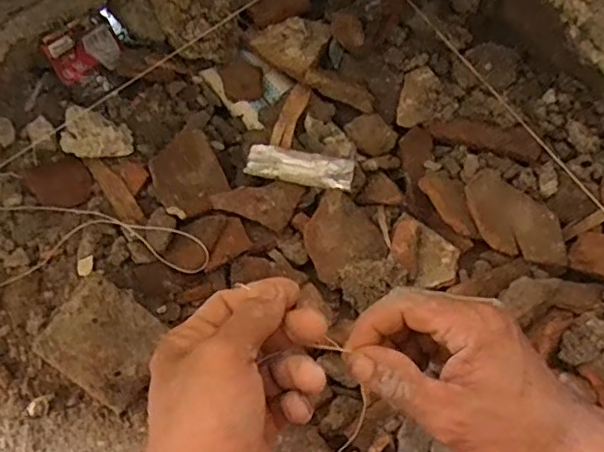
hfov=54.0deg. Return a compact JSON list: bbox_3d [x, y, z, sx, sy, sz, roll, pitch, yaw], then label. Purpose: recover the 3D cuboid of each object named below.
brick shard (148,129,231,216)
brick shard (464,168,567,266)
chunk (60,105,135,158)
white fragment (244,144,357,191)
[{"bbox_3d":[-0.105,-0.049,0.540,0.059,0.011,0.077,-26,75,-5],"label":"brick shard"},{"bbox_3d":[0.186,-0.005,0.516,0.100,0.016,0.061,44,80,12],"label":"brick shard"},{"bbox_3d":[-0.189,-0.085,0.543,0.059,0.031,0.047,17,76,6],"label":"chunk"},{"bbox_3d":[-0.002,-0.054,0.540,0.098,0.011,0.027,11,75,5],"label":"white fragment"}]

